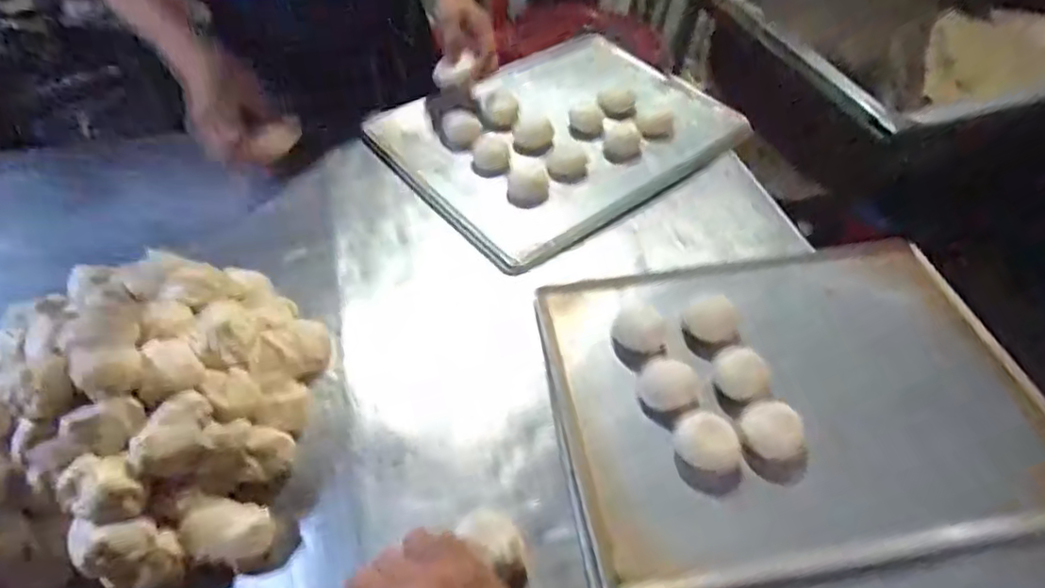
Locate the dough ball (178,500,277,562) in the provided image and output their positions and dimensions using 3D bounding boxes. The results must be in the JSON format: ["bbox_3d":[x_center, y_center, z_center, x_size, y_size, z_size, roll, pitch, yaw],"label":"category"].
[{"bbox_3d":[-0.228,0.183,0.488,0.065,0.036,0.047,-2,47,-7],"label":"dough ball"}]

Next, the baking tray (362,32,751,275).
[{"bbox_3d":[0.059,-0.226,0.866,0.451,0.032,0.326,-31,62,-22],"label":"baking tray"}]

